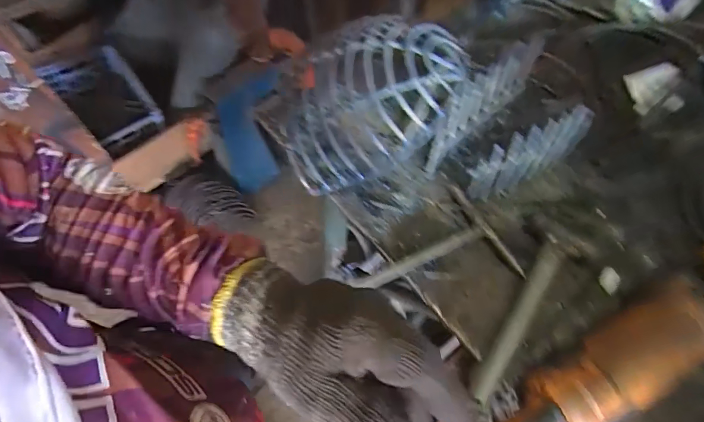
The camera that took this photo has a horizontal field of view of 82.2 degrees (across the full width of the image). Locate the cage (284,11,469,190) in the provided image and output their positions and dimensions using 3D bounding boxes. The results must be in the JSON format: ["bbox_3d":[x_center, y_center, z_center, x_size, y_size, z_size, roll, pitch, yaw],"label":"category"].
[{"bbox_3d":[0.016,-0.128,0.469,0.194,0.129,0.150,-17,62,-10],"label":"cage"}]

